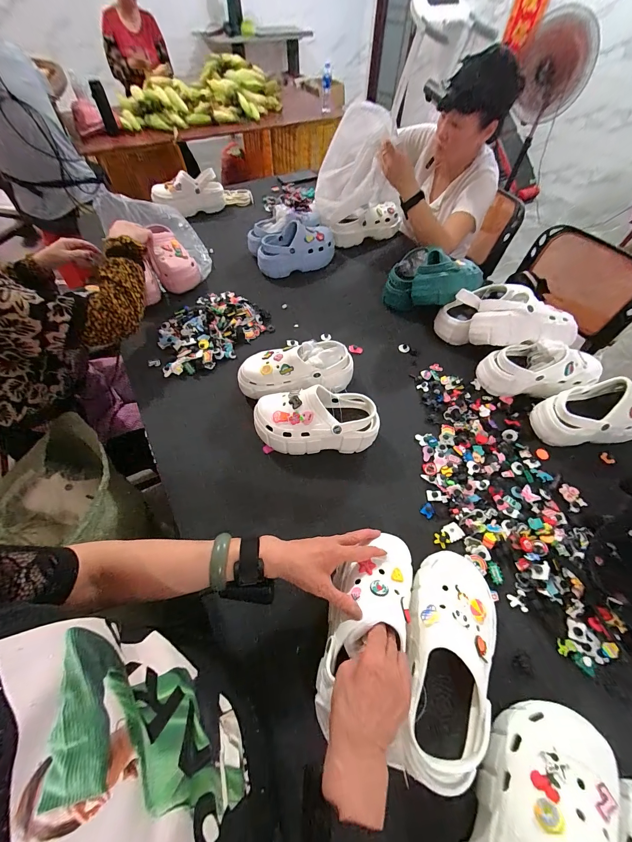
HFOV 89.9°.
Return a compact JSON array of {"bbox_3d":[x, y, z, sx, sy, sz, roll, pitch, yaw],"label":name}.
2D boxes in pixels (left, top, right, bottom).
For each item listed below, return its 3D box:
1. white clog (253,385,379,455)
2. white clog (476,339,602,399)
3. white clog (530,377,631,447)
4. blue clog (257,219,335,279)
[{"bbox_3d":[0.000,0.005,0.618,0.235,0.110,0.097,2,56,0],"label":"white clog"},{"bbox_3d":[0.485,-0.112,0.689,0.235,0.114,0.080,6,57,3],"label":"white clog"},{"bbox_3d":[0.570,-0.015,0.631,0.237,0.096,0.096,-6,57,-5],"label":"white clog"},{"bbox_3d":[-0.062,-0.528,0.979,0.243,0.113,0.088,-18,58,-12],"label":"blue clog"}]

